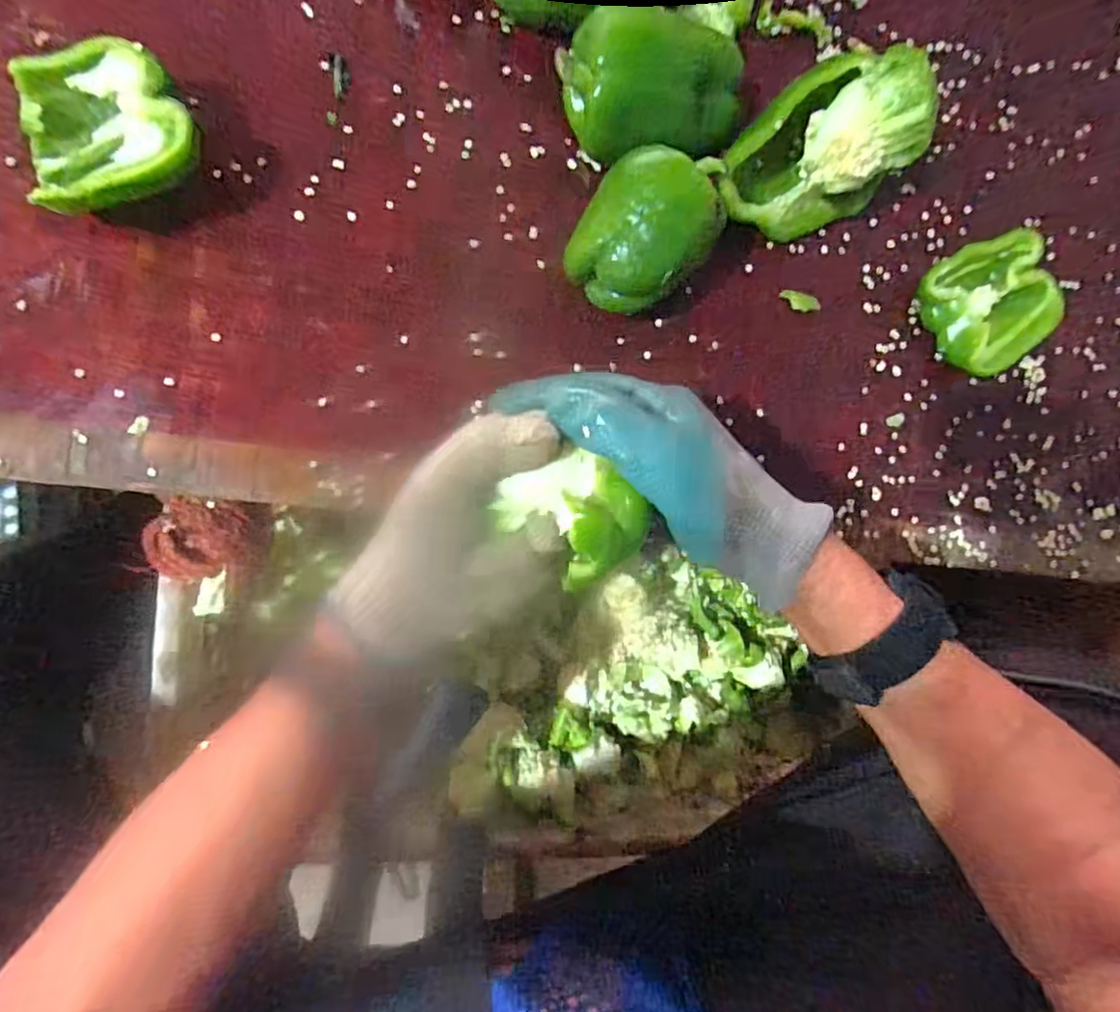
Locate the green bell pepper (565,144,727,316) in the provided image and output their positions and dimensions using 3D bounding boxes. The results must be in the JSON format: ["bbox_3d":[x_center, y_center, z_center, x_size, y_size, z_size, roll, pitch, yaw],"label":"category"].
[{"bbox_3d":[0.046,-0.148,0.347,0.066,0.062,0.079,28,84,-4],"label":"green bell pepper"}]

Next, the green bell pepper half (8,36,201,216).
[{"bbox_3d":[-0.237,-0.190,0.327,0.088,0.045,0.084,0,87,-6],"label":"green bell pepper half"}]

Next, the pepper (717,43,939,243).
[{"bbox_3d":[0.147,-0.203,0.357,0.096,0.075,0.070,-34,91,-7],"label":"pepper"}]

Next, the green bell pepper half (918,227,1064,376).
[{"bbox_3d":[0.268,-0.124,0.388,0.071,0.031,0.077,0,87,-6],"label":"green bell pepper half"}]

